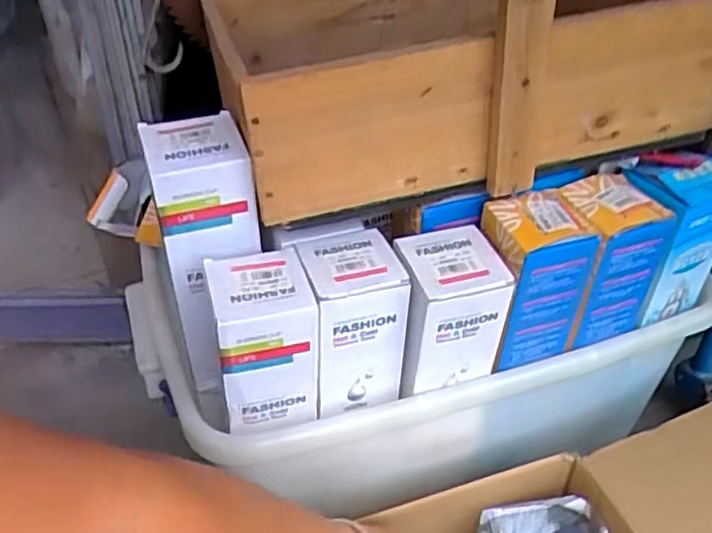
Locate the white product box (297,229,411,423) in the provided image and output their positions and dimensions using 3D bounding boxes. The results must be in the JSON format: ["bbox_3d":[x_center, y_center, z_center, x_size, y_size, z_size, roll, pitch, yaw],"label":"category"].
[{"bbox_3d":[-0.005,0.056,0.609,0.078,0.153,0.078,-11,38,-14],"label":"white product box"}]

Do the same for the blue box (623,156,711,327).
[{"bbox_3d":[0.305,-0.025,0.674,0.089,0.159,0.066,-18,40,-22],"label":"blue box"}]

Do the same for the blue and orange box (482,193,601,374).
[{"bbox_3d":[0.155,0.012,0.620,0.082,0.144,0.074,-12,38,-16],"label":"blue and orange box"}]

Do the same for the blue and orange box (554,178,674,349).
[{"bbox_3d":[0.228,-0.004,0.641,0.089,0.141,0.075,-15,39,-19],"label":"blue and orange box"}]

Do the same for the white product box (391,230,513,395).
[{"bbox_3d":[0.075,0.041,0.601,0.089,0.121,0.077,-10,38,-13],"label":"white product box"}]

